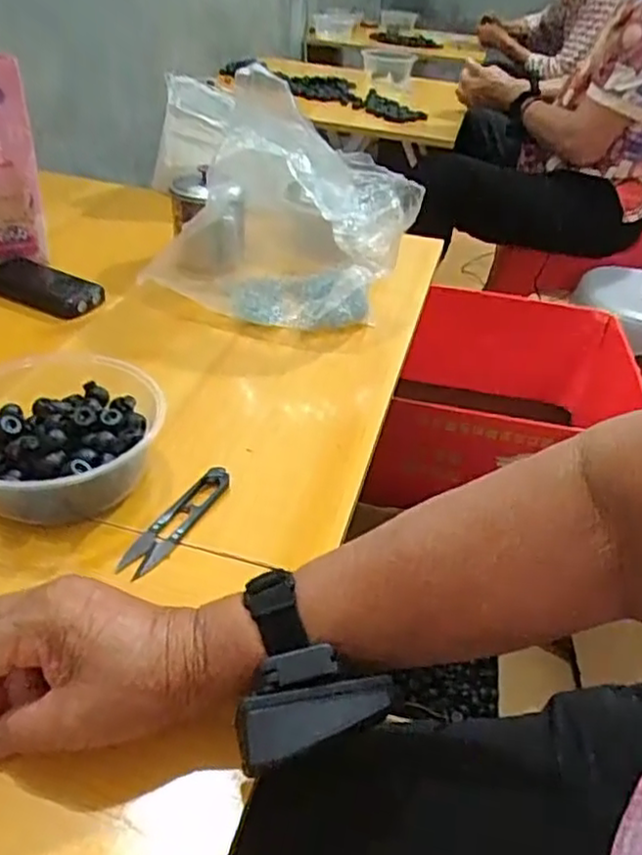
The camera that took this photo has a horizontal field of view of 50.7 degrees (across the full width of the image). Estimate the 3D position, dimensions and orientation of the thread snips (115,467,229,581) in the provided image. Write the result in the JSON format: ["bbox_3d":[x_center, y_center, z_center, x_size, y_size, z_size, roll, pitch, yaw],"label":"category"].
[{"bbox_3d":[-0.095,0.059,0.450,0.022,0.012,0.101,20,40,17],"label":"thread snips"}]

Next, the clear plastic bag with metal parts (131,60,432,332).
[{"bbox_3d":[-0.035,-0.208,0.687,0.248,0.151,0.181,13,37,12],"label":"clear plastic bag with metal parts"}]

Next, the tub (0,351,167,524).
[{"bbox_3d":[-0.177,0.006,0.459,0.133,0.070,0.144,4,38,-3],"label":"tub"}]

